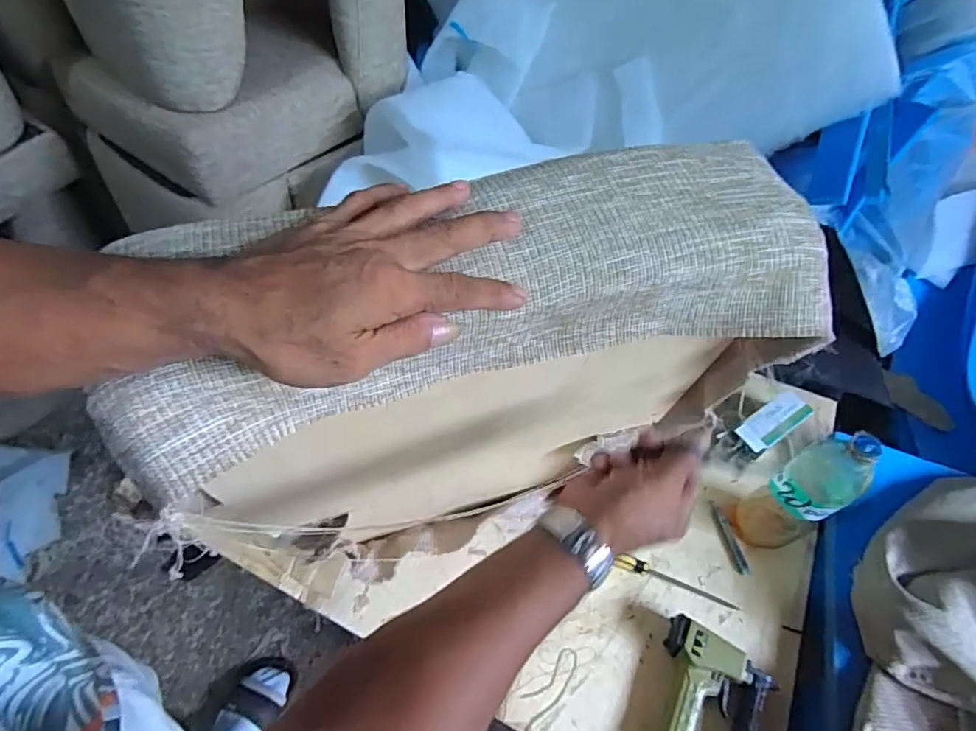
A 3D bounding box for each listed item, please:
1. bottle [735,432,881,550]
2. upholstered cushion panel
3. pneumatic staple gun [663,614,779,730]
[{"bbox_3d":[0.407,0.170,0.700,0.073,0.252,0.086,-21,62,-13],"label":"bottle"},{"bbox_3d":[-0.001,0.057,0.531,0.458,0.522,0.140,-15,61,-9],"label":"upholstered cushion panel"},{"bbox_3d":[0.272,0.442,0.661,0.127,0.036,0.212,18,61,10],"label":"pneumatic staple gun"}]

